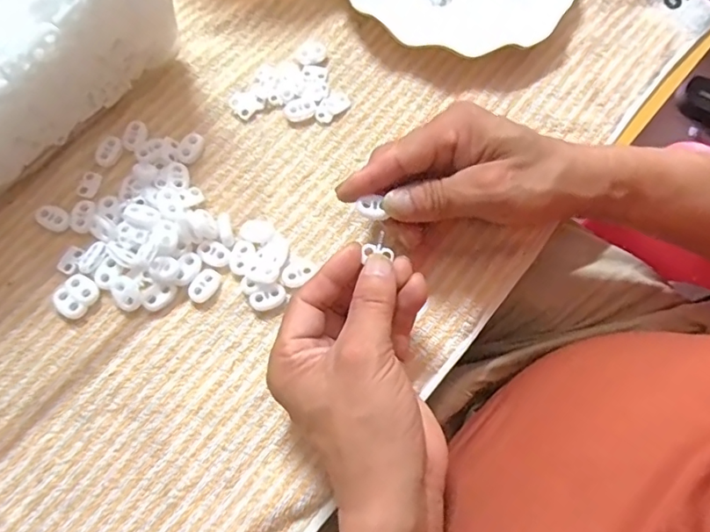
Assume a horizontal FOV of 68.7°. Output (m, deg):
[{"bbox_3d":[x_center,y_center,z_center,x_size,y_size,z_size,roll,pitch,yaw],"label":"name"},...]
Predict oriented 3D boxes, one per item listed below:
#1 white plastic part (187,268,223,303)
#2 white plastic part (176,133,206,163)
[{"bbox_3d":[-0.094,0.012,0.326,0.014,0.004,0.022,33,74,8],"label":"white plastic part"},{"bbox_3d":[-0.113,-0.080,0.357,0.015,0.006,0.022,29,74,7],"label":"white plastic part"}]

